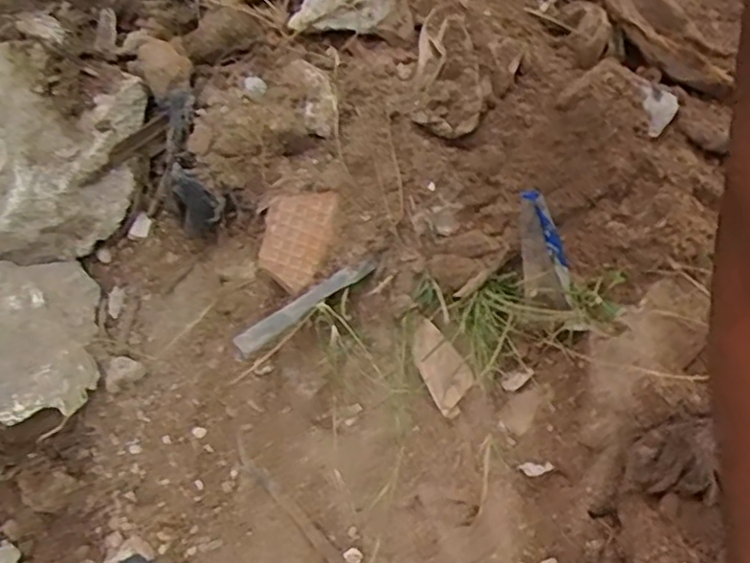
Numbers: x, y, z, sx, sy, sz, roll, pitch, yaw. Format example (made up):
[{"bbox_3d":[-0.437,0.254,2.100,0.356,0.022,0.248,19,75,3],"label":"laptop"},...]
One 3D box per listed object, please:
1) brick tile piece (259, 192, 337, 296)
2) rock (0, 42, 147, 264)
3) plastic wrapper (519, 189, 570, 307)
[{"bbox_3d":[-0.061,-0.034,0.527,0.048,0.077,0.004,16,1,-27],"label":"brick tile piece"},{"bbox_3d":[-0.280,-0.101,0.568,0.151,0.080,0.193,11,81,11],"label":"rock"},{"bbox_3d":[0.125,-0.024,0.511,0.024,0.086,0.039,-14,6,-9],"label":"plastic wrapper"}]

